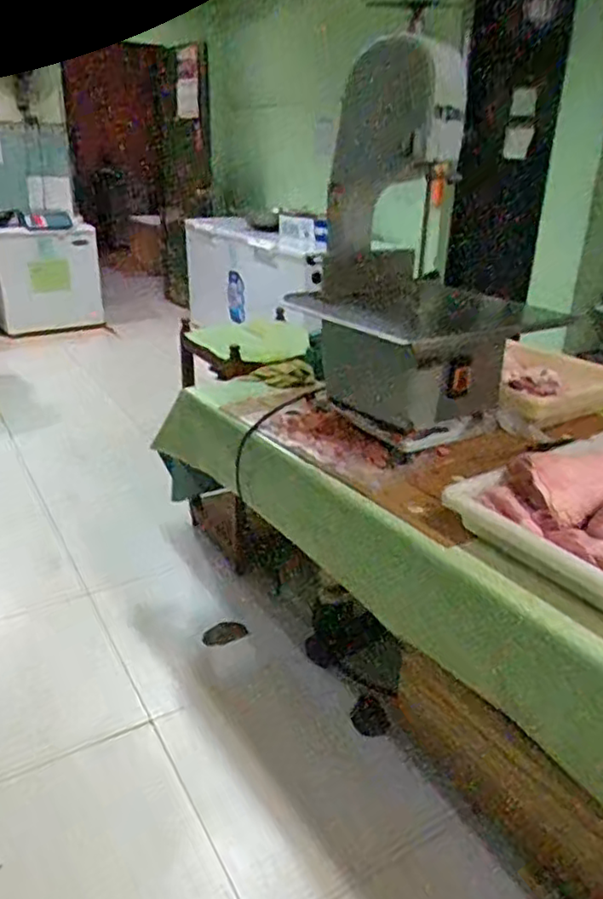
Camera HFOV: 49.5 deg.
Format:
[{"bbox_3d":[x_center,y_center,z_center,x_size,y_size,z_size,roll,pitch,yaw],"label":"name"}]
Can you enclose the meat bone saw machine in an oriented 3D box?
[{"bbox_3d":[0.274,-0.428,1.439,0.380,0.744,0.362,-18,31,-36],"label":"meat bone saw machine"}]

